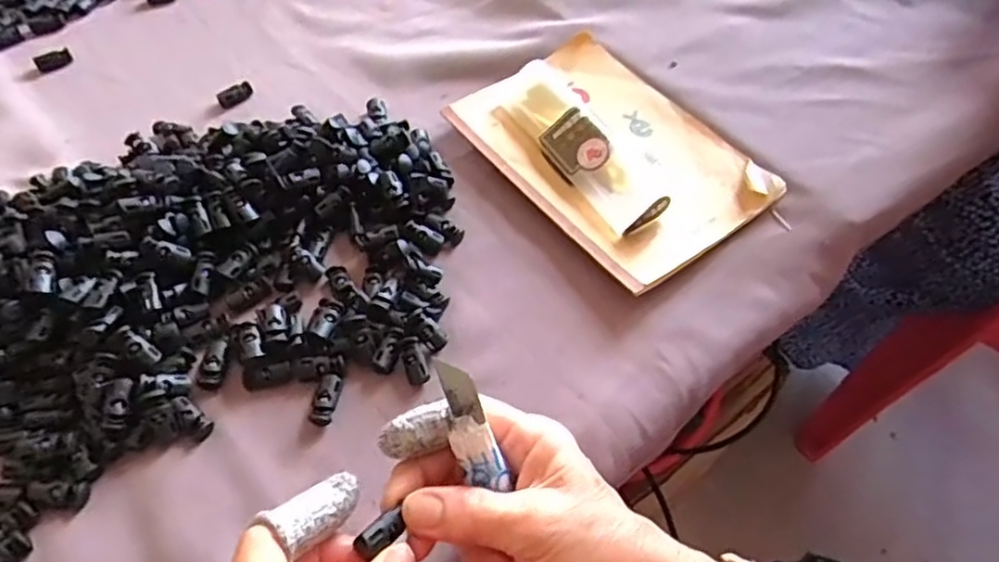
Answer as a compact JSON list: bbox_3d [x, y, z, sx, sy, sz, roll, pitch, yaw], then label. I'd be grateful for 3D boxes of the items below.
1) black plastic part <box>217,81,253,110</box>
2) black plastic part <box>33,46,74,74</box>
[{"bbox_3d":[-0.205,-0.144,0.507,0.026,0.013,0.008,-24,60,-15],"label":"black plastic part"},{"bbox_3d":[-0.358,-0.178,0.523,0.026,0.009,0.012,-34,63,-20],"label":"black plastic part"}]

